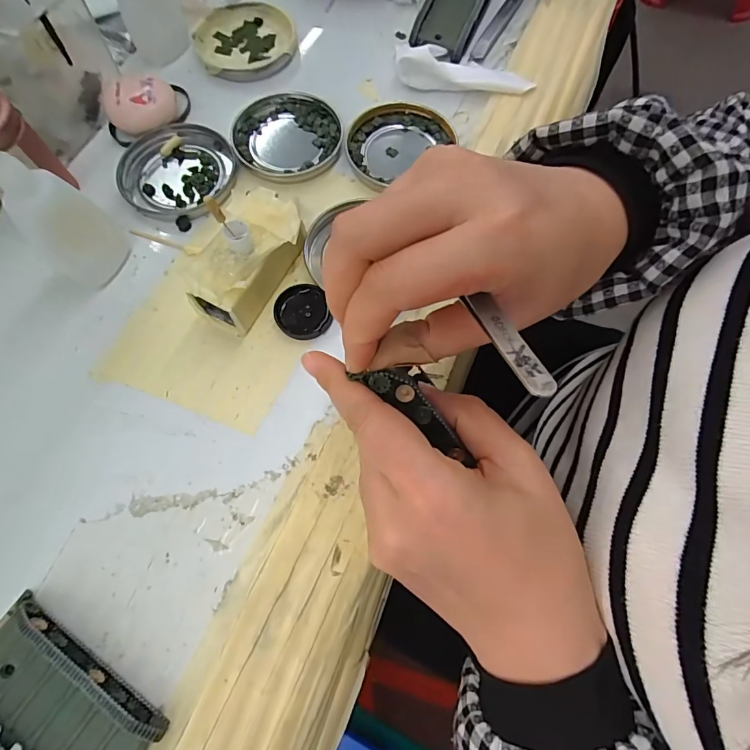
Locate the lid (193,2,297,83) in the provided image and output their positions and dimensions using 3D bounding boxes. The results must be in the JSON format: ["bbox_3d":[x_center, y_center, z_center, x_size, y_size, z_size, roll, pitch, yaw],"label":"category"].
[{"bbox_3d":[-0.105,-0.271,0.351,0.077,0.011,0.069,-30,72,-10],"label":"lid"}]

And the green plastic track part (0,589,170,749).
[{"bbox_3d":[-0.146,0.149,0.195,0.094,0.019,0.044,32,73,12],"label":"green plastic track part"}]

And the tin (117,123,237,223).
[{"bbox_3d":[-0.139,-0.144,0.306,0.076,0.010,0.075,-13,70,-4],"label":"tin"}]

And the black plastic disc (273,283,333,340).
[{"bbox_3d":[-0.045,-0.039,0.271,0.033,0.007,0.034,0,70,1],"label":"black plastic disc"}]

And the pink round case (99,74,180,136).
[{"bbox_3d":[-0.170,-0.198,0.317,0.049,0.024,0.043,-22,71,-7],"label":"pink round case"}]

